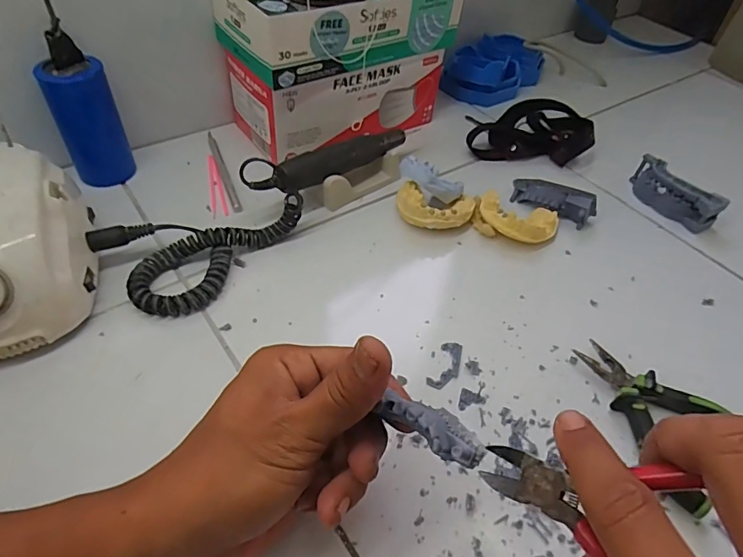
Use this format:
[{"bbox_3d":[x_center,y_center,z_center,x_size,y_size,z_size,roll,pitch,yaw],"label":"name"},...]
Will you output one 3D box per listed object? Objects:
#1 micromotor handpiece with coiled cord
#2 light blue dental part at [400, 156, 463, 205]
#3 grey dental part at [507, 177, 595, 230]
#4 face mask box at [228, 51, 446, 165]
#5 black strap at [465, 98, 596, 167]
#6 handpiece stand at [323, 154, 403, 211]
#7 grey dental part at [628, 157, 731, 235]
[{"bbox_3d":[-0.086,-0.075,0.418,0.088,0.046,0.281,36,55,23],"label":"micromotor handpiece with coiled cord"},{"bbox_3d":[0.053,-0.088,0.436,0.061,0.027,0.033,33,52,1],"label":"light blue dental part"},{"bbox_3d":[0.174,-0.077,0.462,0.078,0.031,0.021,31,53,20],"label":"grey dental part"},{"bbox_3d":[-0.029,-0.196,0.510,0.210,0.078,0.090,-20,54,-21],"label":"face mask box"},{"bbox_3d":[0.175,-0.173,0.552,0.136,0.029,0.102,4,49,-2],"label":"black strap"},{"bbox_3d":[-0.011,-0.099,0.462,0.091,0.032,0.026,-26,56,-26],"label":"handpiece stand"},{"bbox_3d":[0.299,-0.084,0.481,0.025,0.037,0.088,-25,56,-25],"label":"grey dental part"}]

